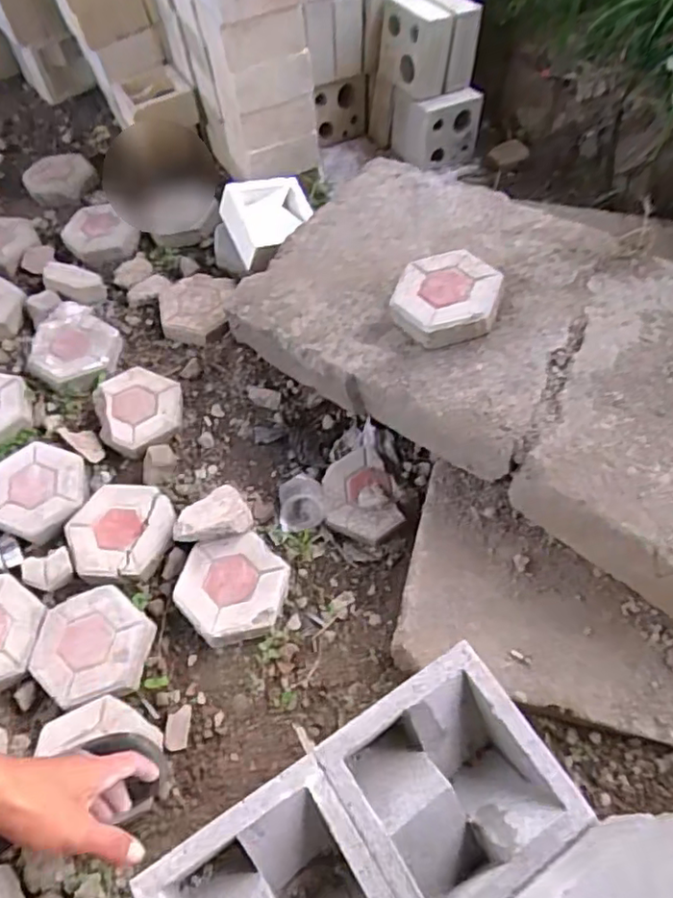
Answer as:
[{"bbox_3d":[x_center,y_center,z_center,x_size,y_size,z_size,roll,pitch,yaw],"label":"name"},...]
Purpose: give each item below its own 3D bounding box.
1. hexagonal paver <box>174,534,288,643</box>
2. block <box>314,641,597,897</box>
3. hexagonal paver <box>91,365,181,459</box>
[{"bbox_3d":[-0.202,0.270,1.193,0.217,0.060,0.199,-9,60,-9],"label":"hexagonal paver"},{"bbox_3d":[0.111,0.339,0.625,0.199,0.073,0.198,-29,61,-17],"label":"block"},{"bbox_3d":[-0.453,-0.100,1.406,0.200,0.057,0.210,-21,62,-15],"label":"hexagonal paver"}]

